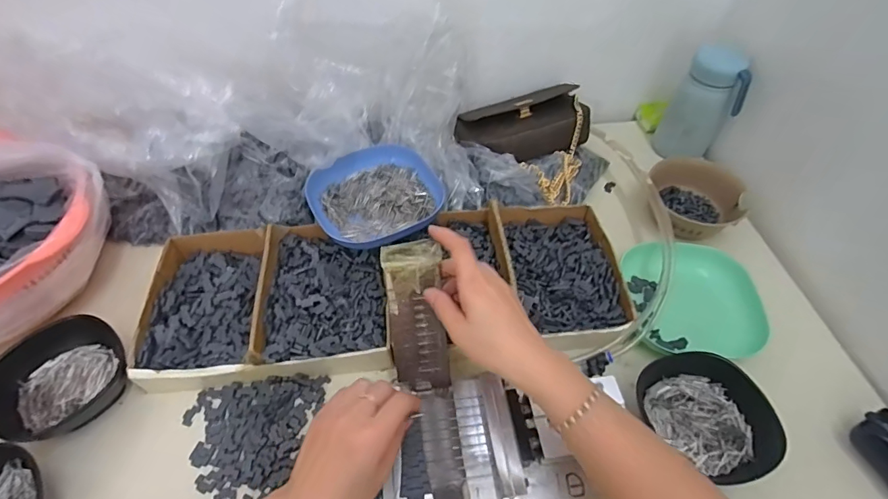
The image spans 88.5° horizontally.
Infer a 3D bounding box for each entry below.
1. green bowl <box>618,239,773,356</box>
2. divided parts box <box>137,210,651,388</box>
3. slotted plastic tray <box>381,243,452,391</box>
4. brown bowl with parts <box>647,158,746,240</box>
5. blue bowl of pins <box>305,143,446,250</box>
[{"bbox_3d":[0.263,0.051,0.487,0.126,0.049,0.121,0,51,0],"label":"green bowl"},{"bbox_3d":[-0.056,0.033,0.477,0.476,0.045,0.185,-4,51,-3],"label":"divided parts box"},{"bbox_3d":[-0.025,0.062,0.419,0.051,0.012,0.135,-7,91,-6],"label":"slotted plastic tray"},{"bbox_3d":[0.307,-0.059,0.553,0.109,0.054,0.090,17,53,13],"label":"brown bowl with parts"},{"bbox_3d":[-0.080,-0.062,0.537,0.143,0.036,0.140,0,51,0],"label":"blue bowl of pins"}]

